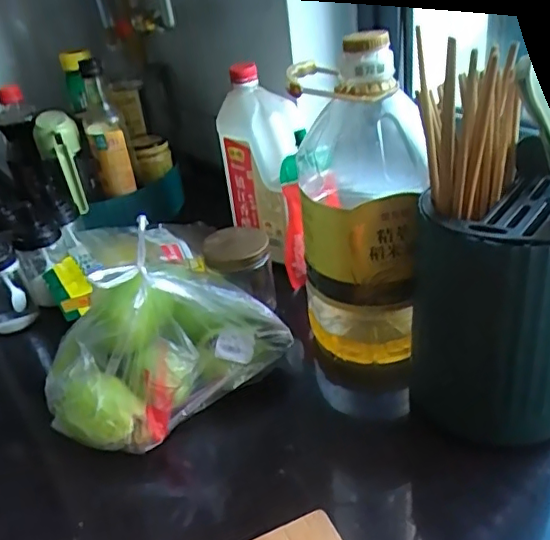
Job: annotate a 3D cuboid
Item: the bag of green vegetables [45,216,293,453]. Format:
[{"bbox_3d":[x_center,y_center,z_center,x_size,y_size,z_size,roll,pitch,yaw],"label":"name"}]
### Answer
[{"bbox_3d":[-0.111,0.054,0.568,0.238,0.150,0.133,-25,36,-26],"label":"bag of green vegetables"}]

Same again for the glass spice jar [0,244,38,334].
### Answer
[{"bbox_3d":[-0.355,0.018,0.724,0.063,0.131,0.056,-28,37,-29],"label":"glass spice jar"}]

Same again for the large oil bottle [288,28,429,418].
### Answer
[{"bbox_3d":[0.092,-0.051,0.616,0.127,0.329,0.161,0,32,11],"label":"large oil bottle"}]

